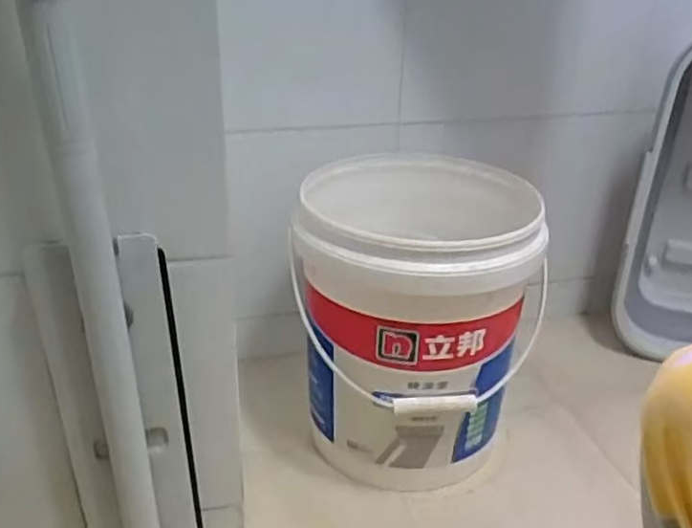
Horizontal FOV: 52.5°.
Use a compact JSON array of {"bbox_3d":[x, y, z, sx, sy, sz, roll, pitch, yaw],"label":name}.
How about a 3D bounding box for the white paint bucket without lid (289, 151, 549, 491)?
[{"bbox_3d":[0.089,0.074,0.932,0.287,0.361,0.296,3,27,3],"label":"white paint bucket without lid"}]

